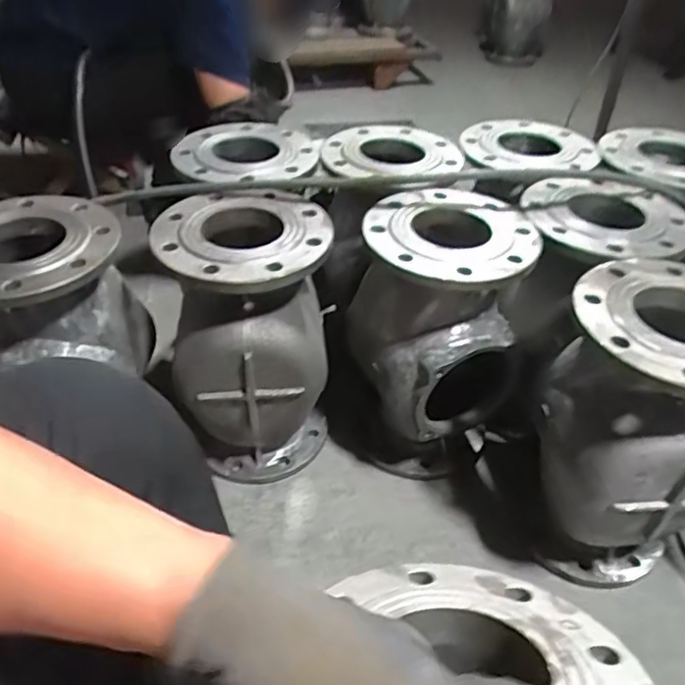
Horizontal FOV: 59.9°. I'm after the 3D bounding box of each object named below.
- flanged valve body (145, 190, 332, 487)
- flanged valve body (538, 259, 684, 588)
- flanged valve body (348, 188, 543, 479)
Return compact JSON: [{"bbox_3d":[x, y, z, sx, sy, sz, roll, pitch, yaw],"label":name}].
[{"bbox_3d":[-0.124,0.008,0.828,0.205,0.373,0.203,-7,42,-10],"label":"flanged valve body"},{"bbox_3d":[0.346,0.116,0.720,0.221,0.362,0.230,1,42,-1],"label":"flanged valve body"},{"bbox_3d":[0.126,0.000,0.845,0.185,0.370,0.194,1,42,-1],"label":"flanged valve body"}]

